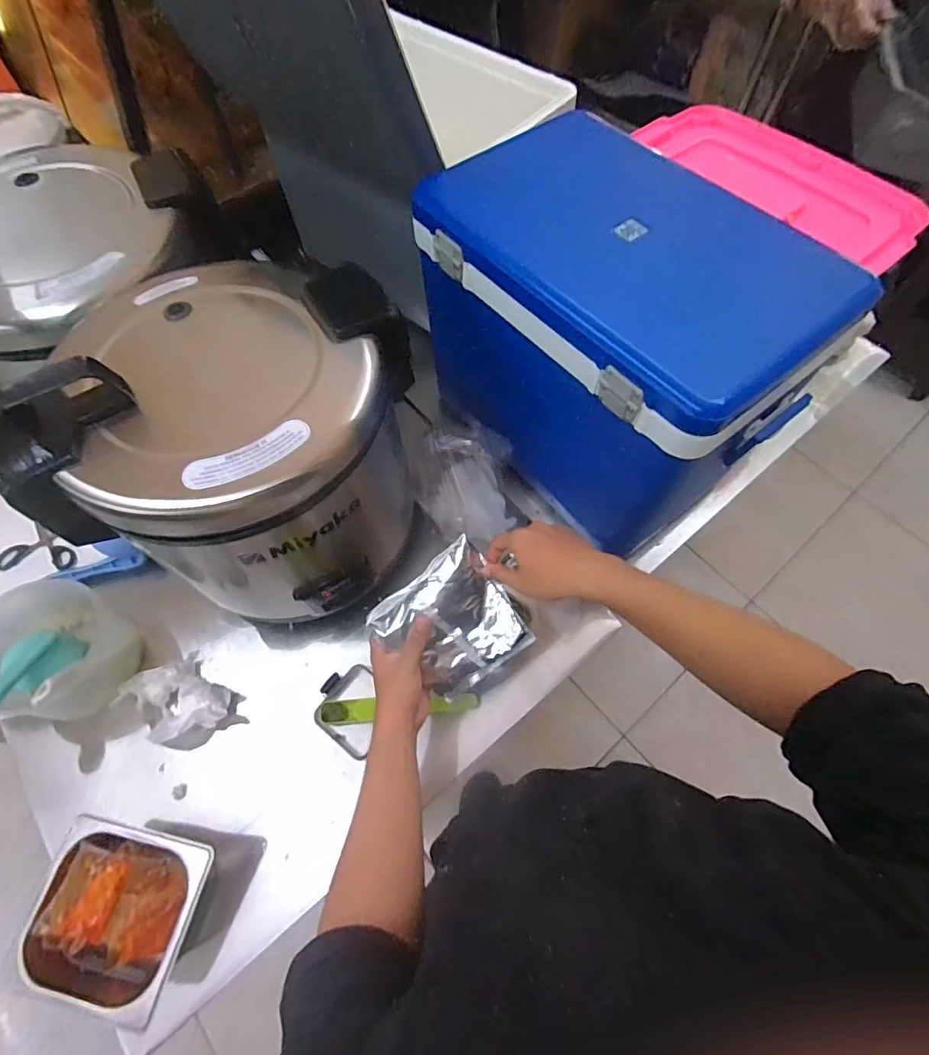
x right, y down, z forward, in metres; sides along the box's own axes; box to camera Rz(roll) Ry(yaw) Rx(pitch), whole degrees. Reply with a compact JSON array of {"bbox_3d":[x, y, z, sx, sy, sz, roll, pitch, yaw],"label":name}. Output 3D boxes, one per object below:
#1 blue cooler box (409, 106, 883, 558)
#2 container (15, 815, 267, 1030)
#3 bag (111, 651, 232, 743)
[{"bbox_3d":[0.194,-0.266,0.738,0.308,0.343,0.513,-36,69,-15],"label":"blue cooler box"},{"bbox_3d":[-0.371,0.438,0.592,0.180,0.119,0.160,9,65,5],"label":"container"},{"bbox_3d":[-0.406,0.240,0.714,0.122,0.054,0.128,-34,68,-14],"label":"bag"}]

